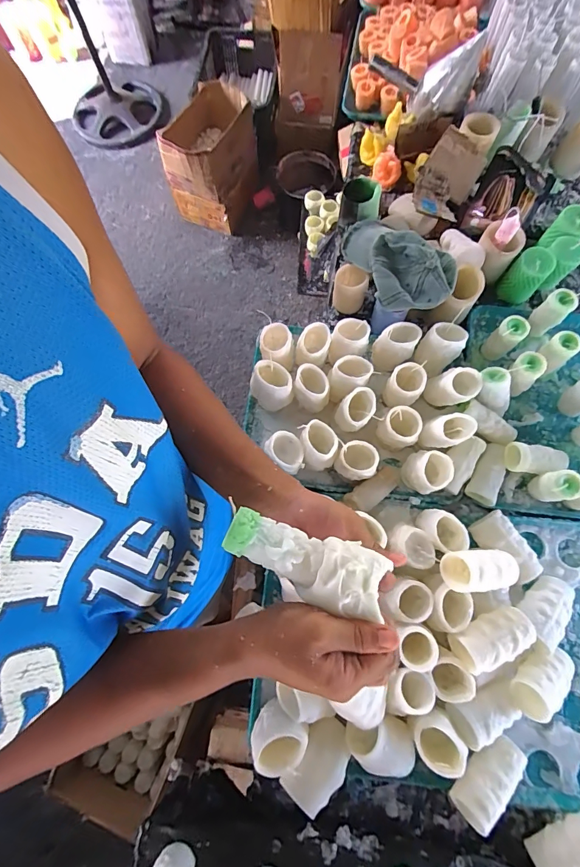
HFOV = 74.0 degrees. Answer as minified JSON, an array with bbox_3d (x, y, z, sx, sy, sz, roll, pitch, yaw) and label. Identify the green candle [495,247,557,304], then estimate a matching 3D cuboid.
[{"bbox_3d":[0.500,-0.335,0.815,0.068,0.104,0.062,0,73,1],"label":"green candle"}]

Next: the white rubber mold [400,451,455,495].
[{"bbox_3d":[0.249,0.073,0.705,0.065,0.096,0.068,0,73,1],"label":"white rubber mold"}]

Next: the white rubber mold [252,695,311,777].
[{"bbox_3d":[-0.017,0.449,0.565,0.074,0.074,0.065,18,74,6],"label":"white rubber mold"}]

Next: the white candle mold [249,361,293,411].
[{"bbox_3d":[-0.035,-0.089,0.733,0.079,0.090,0.077,-12,73,-2],"label":"white candle mold"}]

